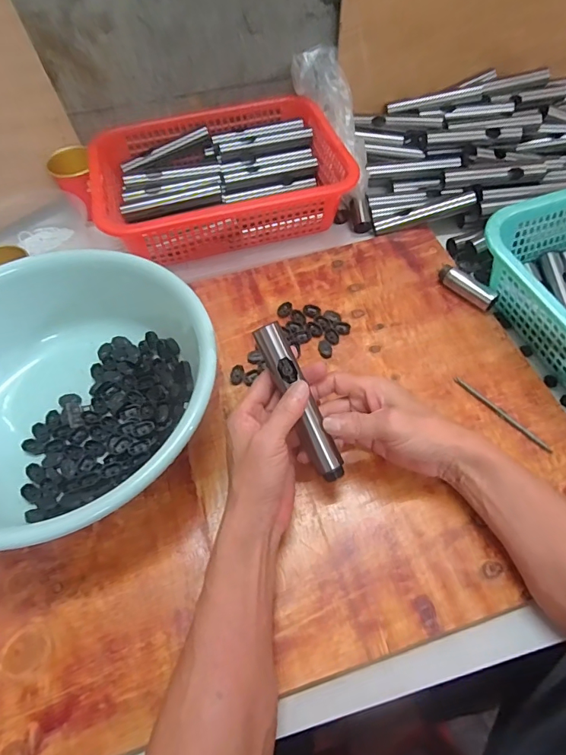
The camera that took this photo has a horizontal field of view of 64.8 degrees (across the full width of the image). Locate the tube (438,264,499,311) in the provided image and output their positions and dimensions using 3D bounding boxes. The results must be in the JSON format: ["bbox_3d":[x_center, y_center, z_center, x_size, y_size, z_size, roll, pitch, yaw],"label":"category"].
[{"bbox_3d":[0.229,-0.114,0.556,0.022,0.027,0.079,-39,64,-19],"label":"tube"}]

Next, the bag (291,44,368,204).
[{"bbox_3d":[0.077,-0.362,0.640,0.070,0.060,0.221,-19,85,-10],"label":"bag"}]

